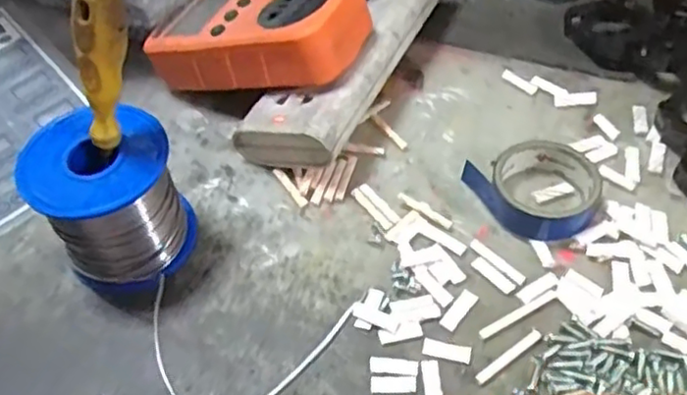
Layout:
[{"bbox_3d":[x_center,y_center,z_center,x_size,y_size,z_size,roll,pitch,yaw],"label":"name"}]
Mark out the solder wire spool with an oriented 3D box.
[{"bbox_3d":[-0.109,0.001,0.313,0.062,0.070,0.060,-2,53,3],"label":"solder wire spool"}]

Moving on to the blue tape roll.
[{"bbox_3d":[0.100,-0.004,0.336,0.055,0.019,0.055,-2,53,3],"label":"blue tape roll"}]

